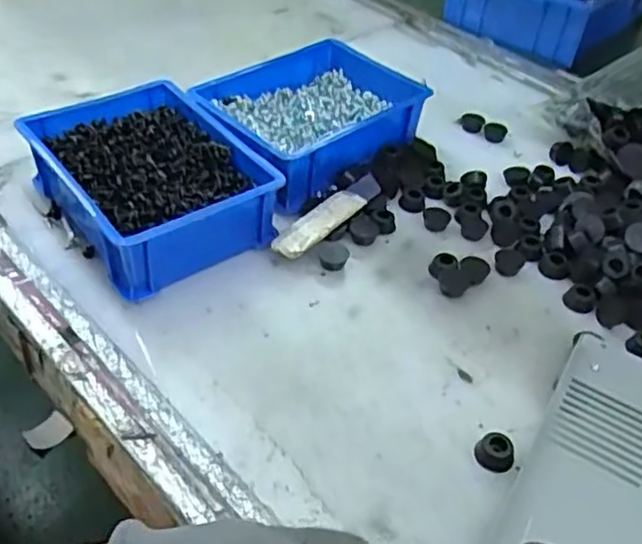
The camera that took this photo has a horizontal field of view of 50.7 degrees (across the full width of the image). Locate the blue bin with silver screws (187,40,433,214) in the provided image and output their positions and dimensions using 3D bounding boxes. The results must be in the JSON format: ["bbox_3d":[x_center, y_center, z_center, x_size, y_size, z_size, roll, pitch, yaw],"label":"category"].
[{"bbox_3d":[-0.008,-0.150,0.665,0.208,0.065,0.155,-28,52,-32],"label":"blue bin with silver screws"}]

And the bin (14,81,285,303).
[{"bbox_3d":[-0.144,-0.076,0.571,0.146,0.067,0.193,-25,51,-31],"label":"bin"}]

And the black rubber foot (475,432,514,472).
[{"bbox_3d":[0.112,0.115,0.434,0.024,0.010,0.025,4,42,-3],"label":"black rubber foot"}]

